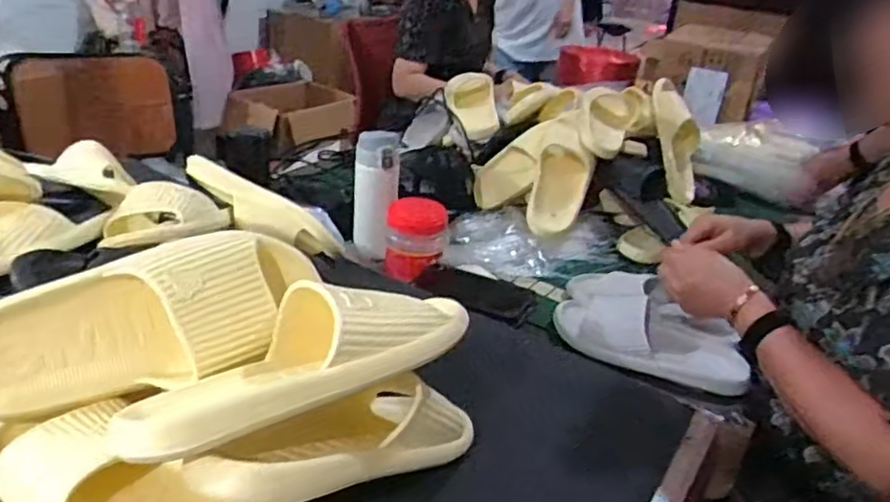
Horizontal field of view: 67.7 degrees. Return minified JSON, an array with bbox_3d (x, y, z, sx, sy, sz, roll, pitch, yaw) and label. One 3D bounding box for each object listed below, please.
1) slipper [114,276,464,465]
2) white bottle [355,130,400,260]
[{"bbox_3d":[-0.093,0.063,0.460,0.257,0.067,0.112,-11,33,-31],"label":"slipper"},{"bbox_3d":[-0.104,-0.080,1.001,0.066,0.181,0.072,4,28,-6],"label":"white bottle"}]

